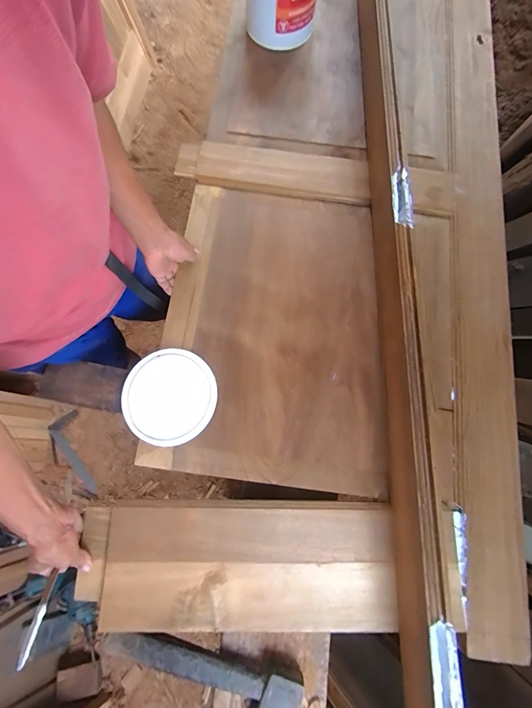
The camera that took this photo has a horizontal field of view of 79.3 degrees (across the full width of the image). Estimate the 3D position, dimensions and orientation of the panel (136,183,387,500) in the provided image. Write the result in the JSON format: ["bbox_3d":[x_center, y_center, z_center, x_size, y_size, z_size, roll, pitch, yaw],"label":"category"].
[{"bbox_3d":[0.015,-0.056,0.637,0.412,0.024,0.585,4,76,0],"label":"panel"}]

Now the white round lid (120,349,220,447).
[{"bbox_3d":[-0.178,0.076,0.589,0.170,0.011,0.167,0,76,-1],"label":"white round lid"}]

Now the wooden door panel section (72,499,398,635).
[{"bbox_3d":[-0.046,0.347,0.530,0.504,0.022,0.188,1,76,-1],"label":"wooden door panel section"}]

